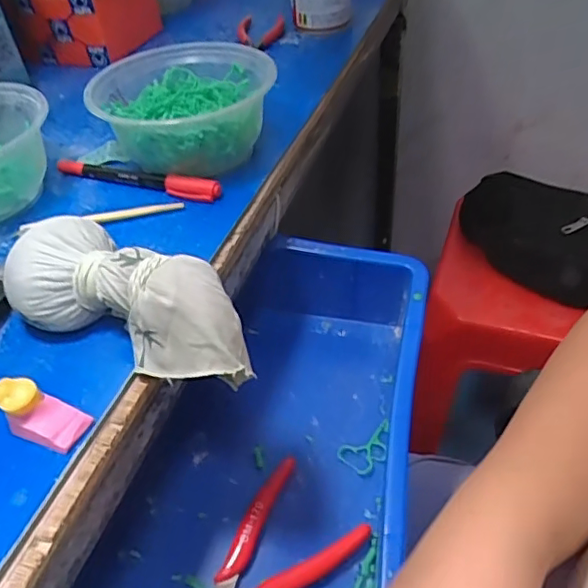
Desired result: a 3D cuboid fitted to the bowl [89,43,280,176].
[{"bbox_3d":[-0.080,-0.133,0.438,0.130,0.062,0.122,-3,43,3],"label":"bowl"}]

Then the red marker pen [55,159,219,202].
[{"bbox_3d":[-0.118,-0.087,0.426,0.139,0.015,0.016,12,45,18],"label":"red marker pen"}]

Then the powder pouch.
[{"bbox_3d":[-0.087,0.002,0.310,0.138,0.043,0.057,13,46,19],"label":"powder pouch"}]

